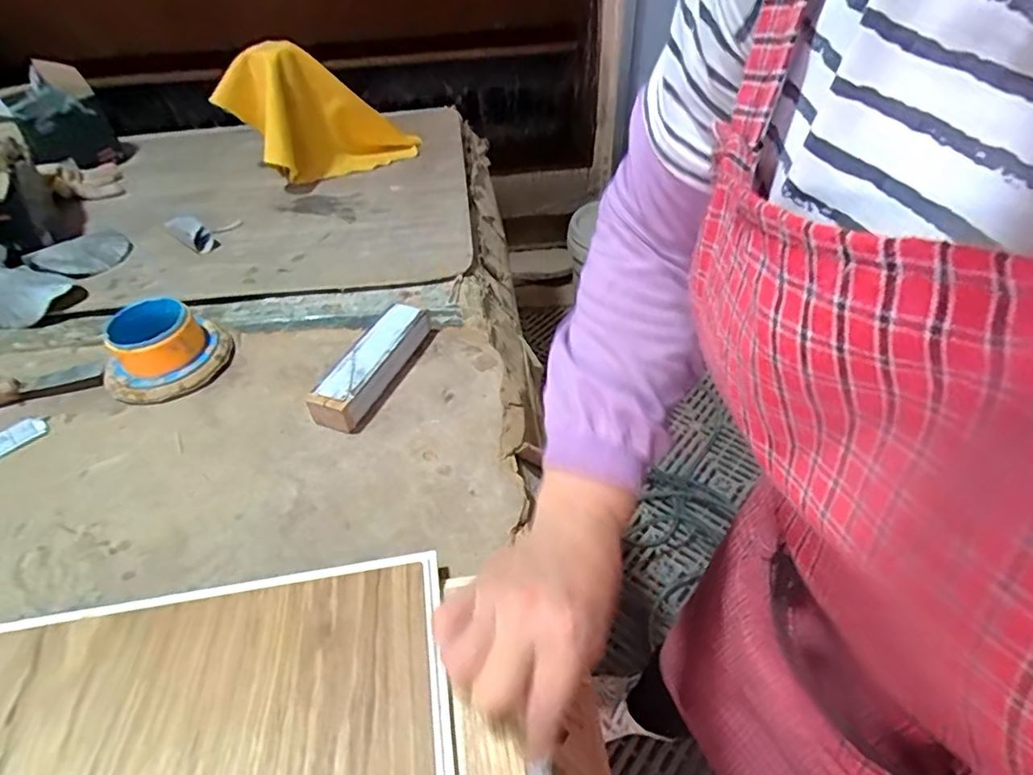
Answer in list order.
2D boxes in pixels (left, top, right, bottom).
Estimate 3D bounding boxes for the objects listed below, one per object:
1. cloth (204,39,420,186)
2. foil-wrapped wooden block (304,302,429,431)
[{"bbox_3d":[-0.338,-0.472,0.968,0.266,0.204,0.224,-34,51,-29],"label":"cloth"},{"bbox_3d":[-0.133,-0.024,0.547,0.044,0.039,0.153,14,43,15],"label":"foil-wrapped wooden block"}]

